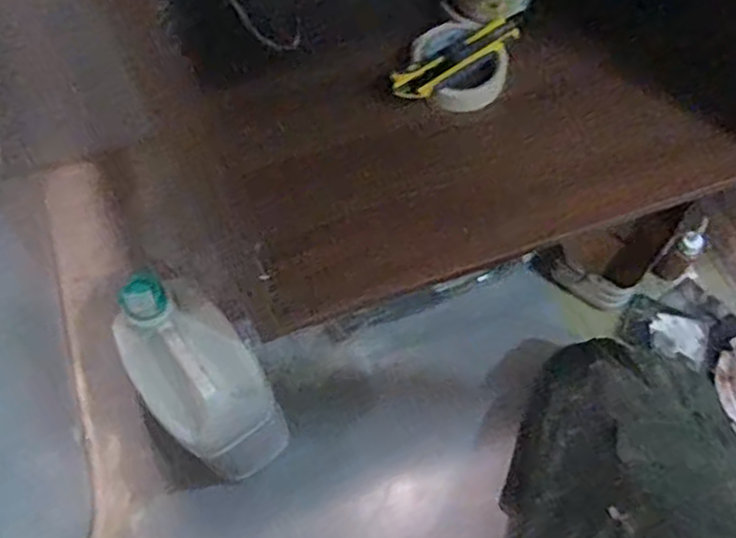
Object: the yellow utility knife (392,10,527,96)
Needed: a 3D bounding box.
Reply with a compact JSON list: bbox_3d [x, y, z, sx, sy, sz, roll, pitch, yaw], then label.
[{"bbox_3d":[0.094,-0.216,0.736,0.154,0.018,0.036,-33,69,-13],"label":"yellow utility knife"}]

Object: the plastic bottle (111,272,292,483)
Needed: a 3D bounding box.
[{"bbox_3d":[-0.165,0.092,0.684,0.107,0.082,0.190,-39,84,-15],"label":"plastic bottle"}]

